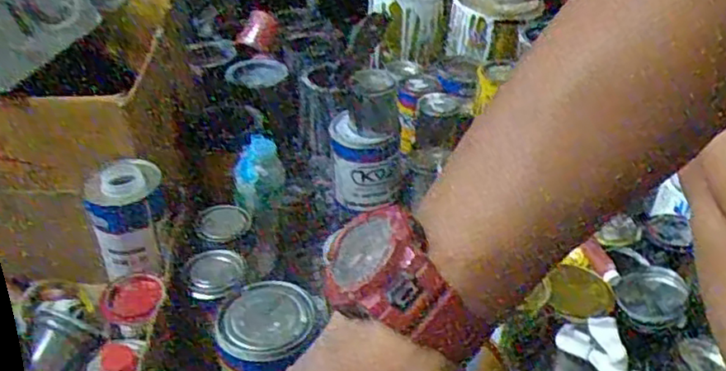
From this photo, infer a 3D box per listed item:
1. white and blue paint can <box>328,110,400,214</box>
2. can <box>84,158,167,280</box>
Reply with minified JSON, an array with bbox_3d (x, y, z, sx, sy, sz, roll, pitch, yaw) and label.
[{"bbox_3d":[0.003,-0.042,0.976,0.101,0.121,0.091,-10,35,-14],"label":"white and blue paint can"},{"bbox_3d":[-0.253,0.036,0.725,0.084,0.128,0.085,-11,36,-16],"label":"can"}]

